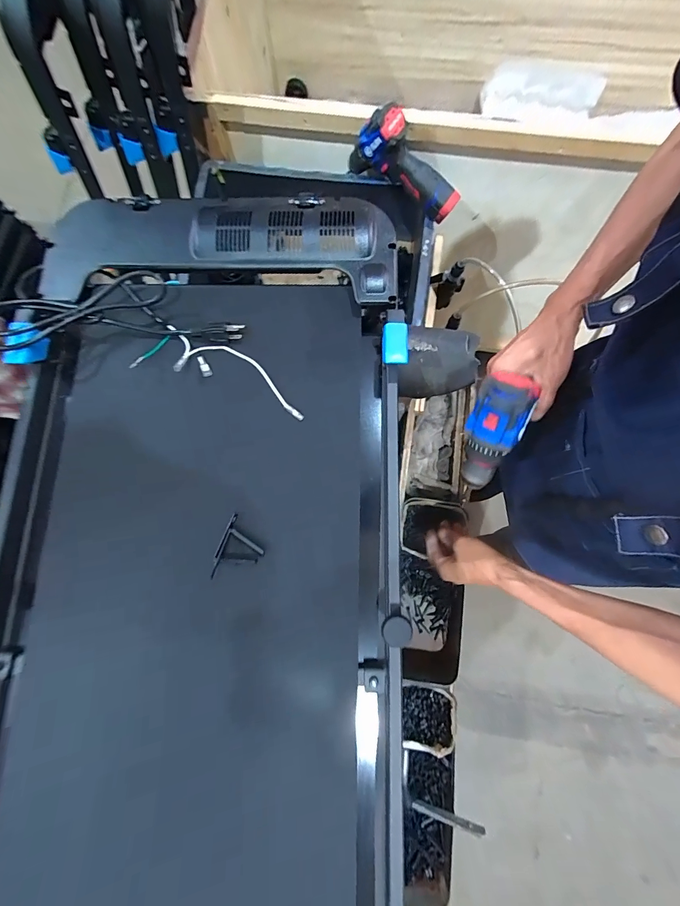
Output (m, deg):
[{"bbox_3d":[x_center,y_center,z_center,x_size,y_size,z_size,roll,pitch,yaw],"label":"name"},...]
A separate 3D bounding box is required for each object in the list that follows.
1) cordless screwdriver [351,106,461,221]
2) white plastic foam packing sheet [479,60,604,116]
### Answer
[{"bbox_3d":[0.119,-0.510,0.662,0.210,0.130,0.057,36,81,-6],"label":"cordless screwdriver"},{"bbox_3d":[0.581,-1.043,1.047,0.339,0.105,0.025,1,46,0],"label":"white plastic foam packing sheet"}]

